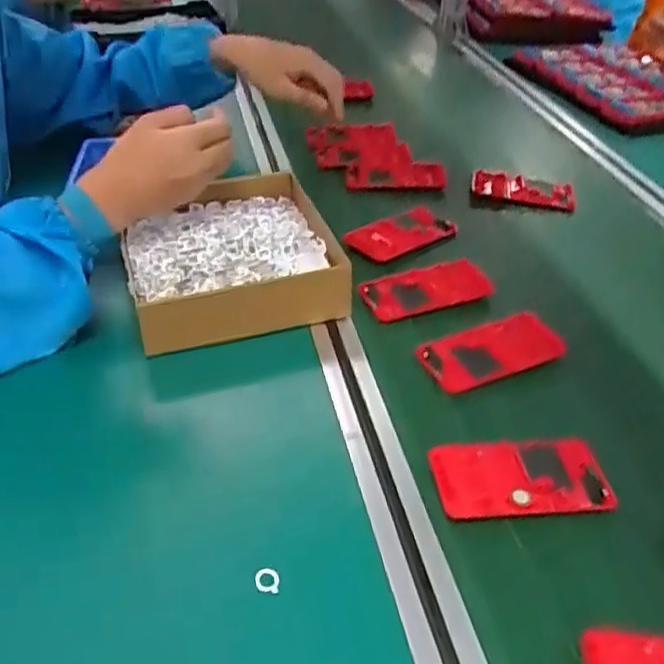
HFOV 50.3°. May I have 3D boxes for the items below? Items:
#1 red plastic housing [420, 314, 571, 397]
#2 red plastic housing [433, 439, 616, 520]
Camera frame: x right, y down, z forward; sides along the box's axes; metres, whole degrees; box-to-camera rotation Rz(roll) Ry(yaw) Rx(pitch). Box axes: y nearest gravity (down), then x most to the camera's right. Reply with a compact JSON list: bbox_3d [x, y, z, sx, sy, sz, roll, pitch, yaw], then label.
[{"bbox_3d":[0.139,0.015,0.618,0.129,0.016,0.065,-13,38,-19],"label":"red plastic housing"},{"bbox_3d":[0.133,0.102,0.501,0.124,0.015,0.061,-1,38,-5],"label":"red plastic housing"}]

